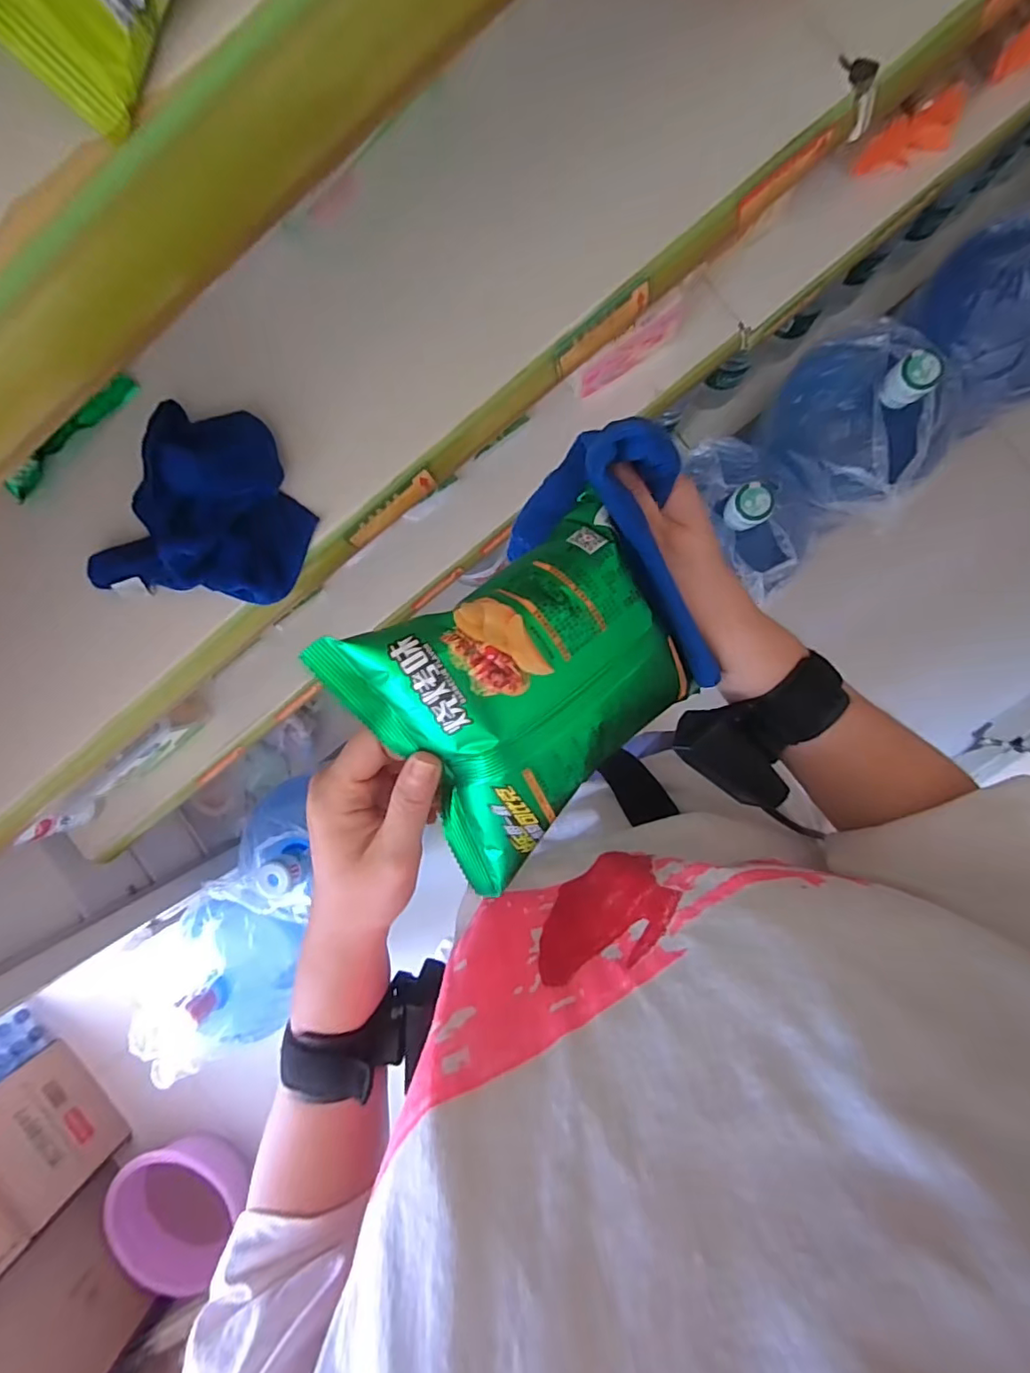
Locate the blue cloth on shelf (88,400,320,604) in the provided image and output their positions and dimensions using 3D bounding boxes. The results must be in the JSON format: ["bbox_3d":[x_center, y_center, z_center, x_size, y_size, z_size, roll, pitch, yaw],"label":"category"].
[{"bbox_3d":[-0.251,-0.146,0.449,0.163,0.040,0.142,11,93,5],"label":"blue cloth on shelf"}]

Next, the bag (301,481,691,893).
[{"bbox_3d":[0.013,-0.005,0.265,0.161,0.055,0.132,-39,103,-18],"label":"bag"}]

